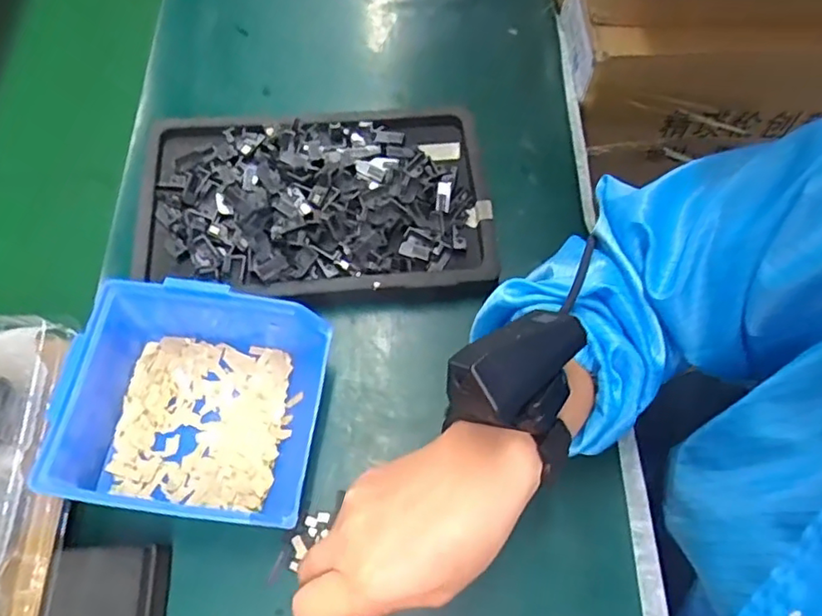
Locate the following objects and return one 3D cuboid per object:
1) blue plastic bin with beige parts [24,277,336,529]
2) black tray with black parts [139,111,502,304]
[{"bbox_3d":[-0.125,0.055,0.353,0.140,0.065,0.124,6,65,4],"label":"blue plastic bin with beige parts"},{"bbox_3d":[-0.068,-0.079,0.435,0.243,0.025,0.157,-3,65,-1],"label":"black tray with black parts"}]

